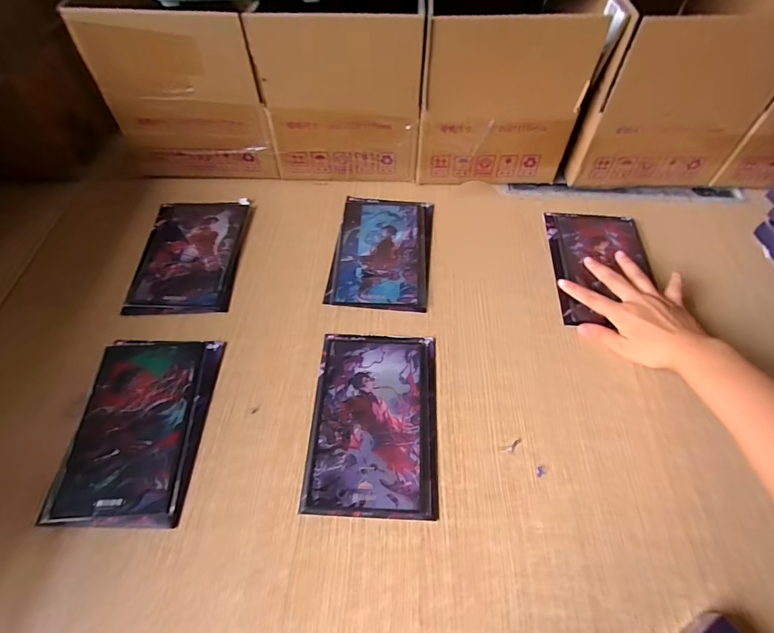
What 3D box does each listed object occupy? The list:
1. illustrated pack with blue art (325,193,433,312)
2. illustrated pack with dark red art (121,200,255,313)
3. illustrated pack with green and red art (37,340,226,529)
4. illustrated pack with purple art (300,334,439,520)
[{"bbox_3d":[-0.006,-0.090,0.542,0.122,0.006,0.186,5,57,4],"label":"illustrated pack with blue art"},{"bbox_3d":[-0.254,-0.082,0.537,0.125,0.010,0.185,-3,57,-1],"label":"illustrated pack with dark red art"},{"bbox_3d":[-0.245,0.106,0.414,0.126,0.010,0.183,1,57,1],"label":"illustrated pack with green and red art"},{"bbox_3d":[-0.012,0.100,0.418,0.122,0.007,0.184,2,57,2],"label":"illustrated pack with purple art"}]

